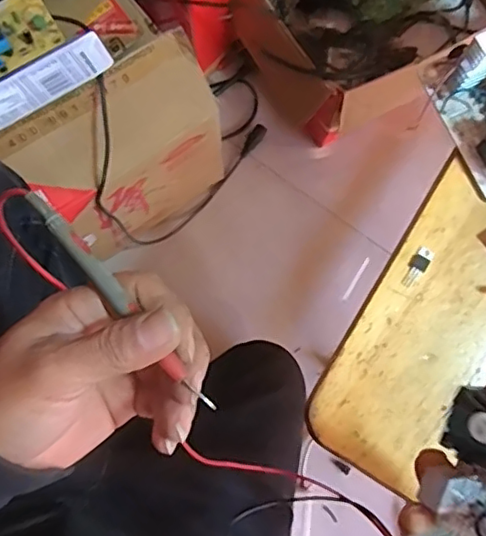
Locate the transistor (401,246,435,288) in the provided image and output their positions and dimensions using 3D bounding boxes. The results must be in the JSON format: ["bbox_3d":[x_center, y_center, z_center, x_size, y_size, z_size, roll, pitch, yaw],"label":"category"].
[{"bbox_3d":[0.119,-0.001,0.408,0.012,0.004,0.030,39,81,6],"label":"transistor"}]

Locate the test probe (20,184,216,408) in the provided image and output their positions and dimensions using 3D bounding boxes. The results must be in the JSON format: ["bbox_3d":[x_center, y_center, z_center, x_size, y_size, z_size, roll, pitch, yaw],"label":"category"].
[{"bbox_3d":[-0.063,0.015,0.300,0.011,0.013,0.142,-41,83,-7],"label":"test probe"}]

